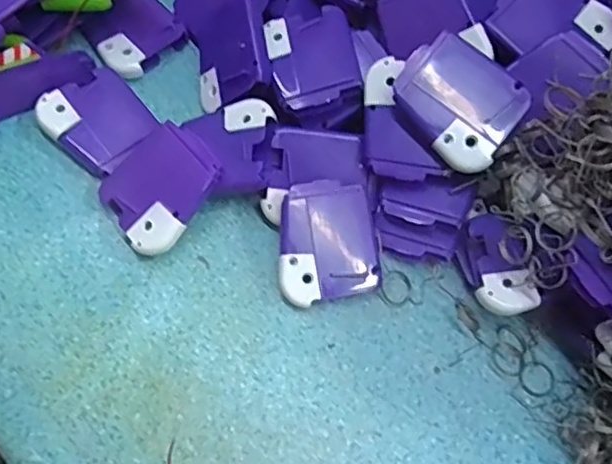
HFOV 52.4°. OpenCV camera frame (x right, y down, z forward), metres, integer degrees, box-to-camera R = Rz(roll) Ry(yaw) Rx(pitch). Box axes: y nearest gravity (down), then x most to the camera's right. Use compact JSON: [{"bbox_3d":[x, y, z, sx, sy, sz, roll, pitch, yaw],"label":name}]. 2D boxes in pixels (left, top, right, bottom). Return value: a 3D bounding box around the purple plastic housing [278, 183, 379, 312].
[{"bbox_3d":[0.011,0.005,0.325,0.051,0.010,0.061,-3,85,-9],"label":"purple plastic housing"}]

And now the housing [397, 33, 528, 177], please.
[{"bbox_3d":[0.076,-0.065,0.314,0.062,0.017,0.051,44,91,6],"label":"housing"}]

